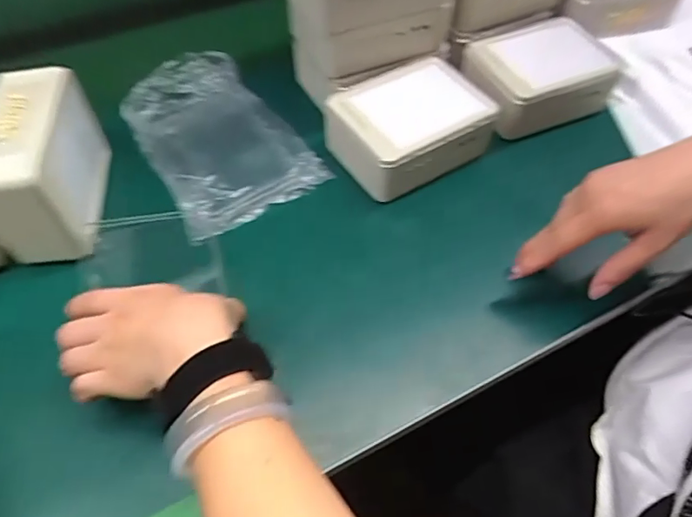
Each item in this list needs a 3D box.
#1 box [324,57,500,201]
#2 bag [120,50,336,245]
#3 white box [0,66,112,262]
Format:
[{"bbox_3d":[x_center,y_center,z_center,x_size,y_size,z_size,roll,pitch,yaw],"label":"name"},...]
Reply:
[{"bbox_3d":[0.062,-0.134,0.510,0.147,0.050,0.103,-27,58,-19],"label":"box"},{"bbox_3d":[-0.129,-0.122,0.527,0.144,0.043,0.205,-30,58,-18],"label":"bag"},{"bbox_3d":[-0.255,-0.080,0.445,0.069,0.101,0.142,-9,54,-7],"label":"white box"}]

